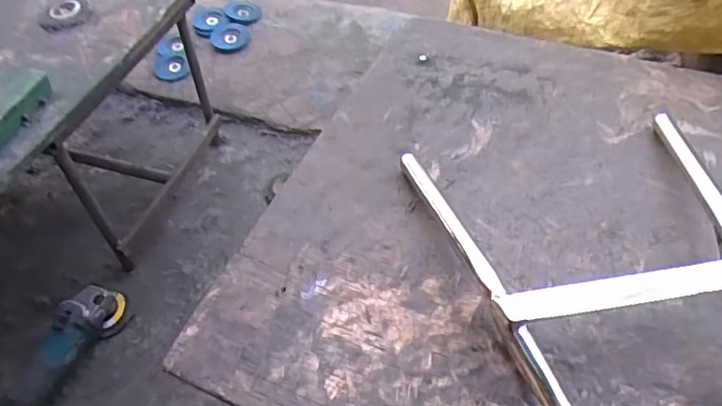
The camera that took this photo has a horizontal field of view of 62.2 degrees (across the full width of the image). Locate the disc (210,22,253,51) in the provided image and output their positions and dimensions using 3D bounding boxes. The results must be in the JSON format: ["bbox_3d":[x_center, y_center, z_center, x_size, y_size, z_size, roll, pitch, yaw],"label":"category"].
[{"bbox_3d":[-0.331,-0.424,1.526,0.095,0.020,0.102,-12,49,-4],"label":"disc"}]

